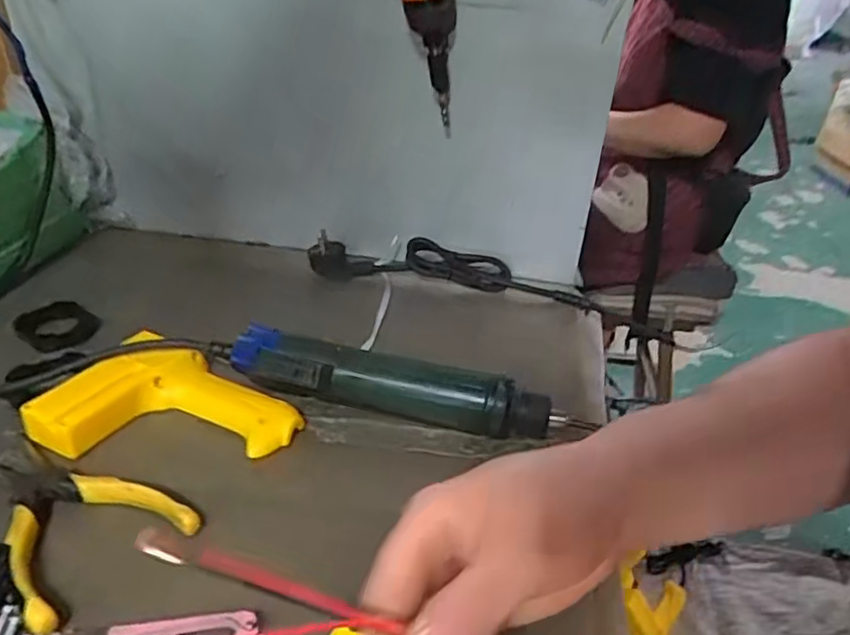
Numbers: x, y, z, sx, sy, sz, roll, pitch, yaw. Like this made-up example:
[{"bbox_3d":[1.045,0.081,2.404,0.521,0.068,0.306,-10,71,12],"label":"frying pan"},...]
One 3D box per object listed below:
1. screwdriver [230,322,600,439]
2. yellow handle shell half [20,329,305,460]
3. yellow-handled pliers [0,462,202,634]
[{"bbox_3d":[-0.016,0.052,0.460,0.237,0.042,0.034,11,33,10],"label":"screwdriver"},{"bbox_3d":[-0.166,0.062,0.440,0.147,0.029,0.107,17,34,19],"label":"yellow handle shell half"},{"bbox_3d":[-0.205,0.104,0.378,0.141,0.014,0.087,28,39,32],"label":"yellow-handled pliers"}]

